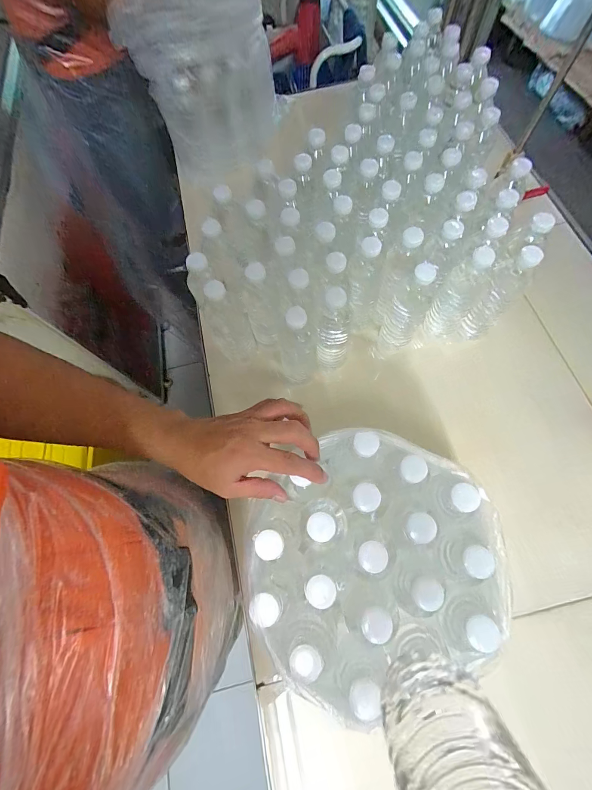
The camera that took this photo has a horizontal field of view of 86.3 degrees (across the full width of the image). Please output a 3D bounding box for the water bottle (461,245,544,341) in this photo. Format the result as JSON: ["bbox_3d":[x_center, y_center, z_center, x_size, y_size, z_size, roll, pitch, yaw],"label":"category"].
[{"bbox_3d":[0.298,-0.142,0.482,0.055,0.187,0.051,40,76,16],"label":"water bottle"}]

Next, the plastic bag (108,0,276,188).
[{"bbox_3d":[-0.170,-0.600,0.615,0.193,0.250,0.180,27,73,12],"label":"plastic bag"}]

